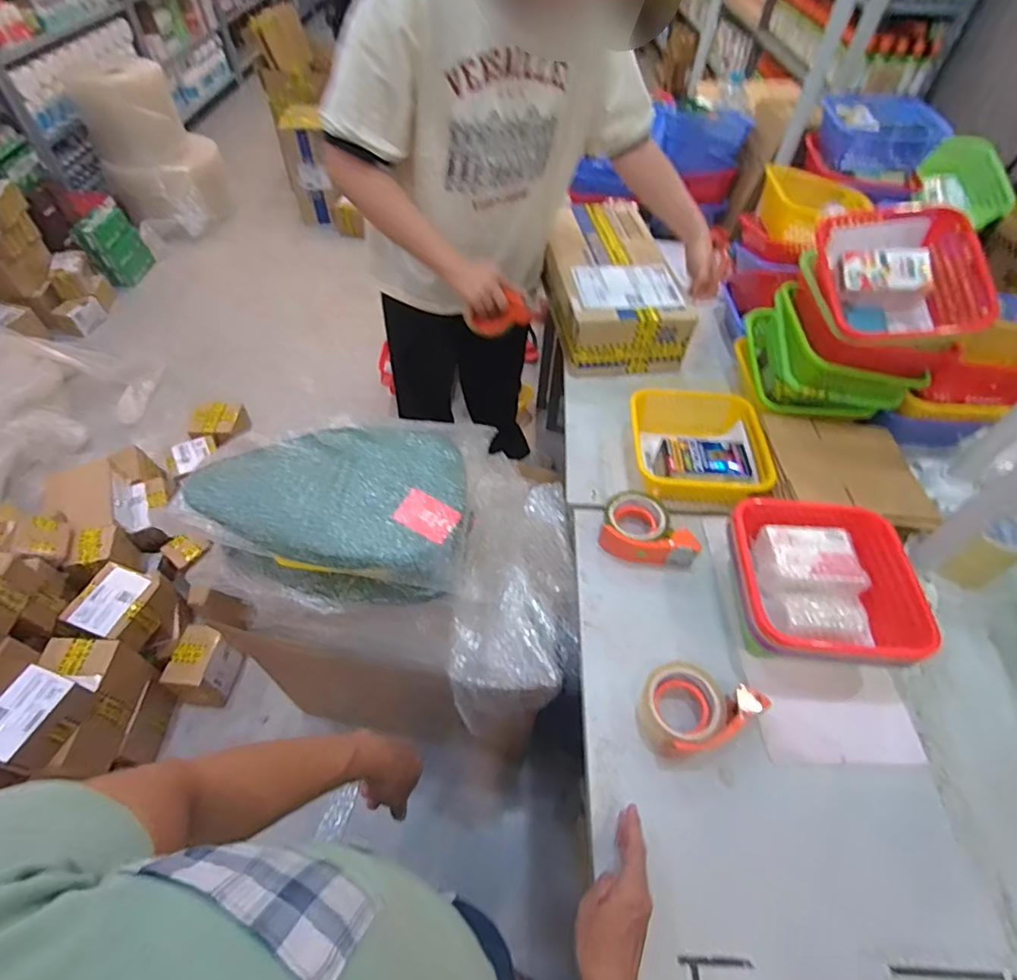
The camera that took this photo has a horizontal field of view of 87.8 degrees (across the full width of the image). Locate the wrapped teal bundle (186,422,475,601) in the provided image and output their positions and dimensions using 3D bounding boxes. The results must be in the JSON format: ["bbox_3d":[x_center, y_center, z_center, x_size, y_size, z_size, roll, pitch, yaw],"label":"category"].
[{"bbox_3d":[-0.292,0.039,0.884,0.451,0.183,0.241,6,52,2],"label":"wrapped teal bundle"}]

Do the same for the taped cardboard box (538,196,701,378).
[{"bbox_3d":[0.219,-0.469,1.194,0.255,0.138,0.457,-3,52,-5],"label":"taped cardboard box"}]

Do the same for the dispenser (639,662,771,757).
[{"bbox_3d":[0.236,0.270,0.672,0.146,0.058,0.105,-20,56,-17],"label":"dispenser"}]

